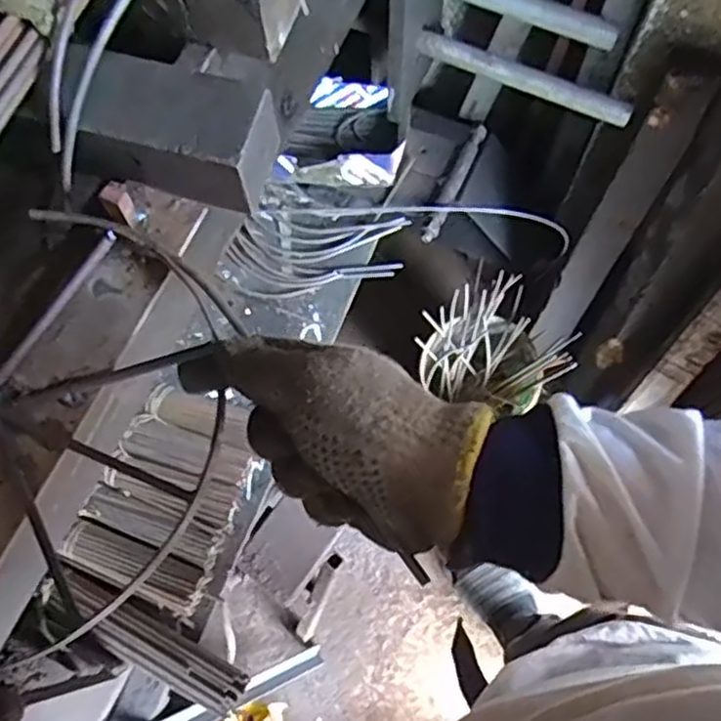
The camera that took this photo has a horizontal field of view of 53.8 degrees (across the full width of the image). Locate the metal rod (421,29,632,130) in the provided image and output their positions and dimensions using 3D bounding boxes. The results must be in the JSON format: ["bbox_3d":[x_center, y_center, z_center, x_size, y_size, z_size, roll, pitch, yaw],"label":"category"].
[{"bbox_3d":[0.185,-0.321,0.801,0.248,0.022,0.027,26,75,9],"label":"metal rod"}]

